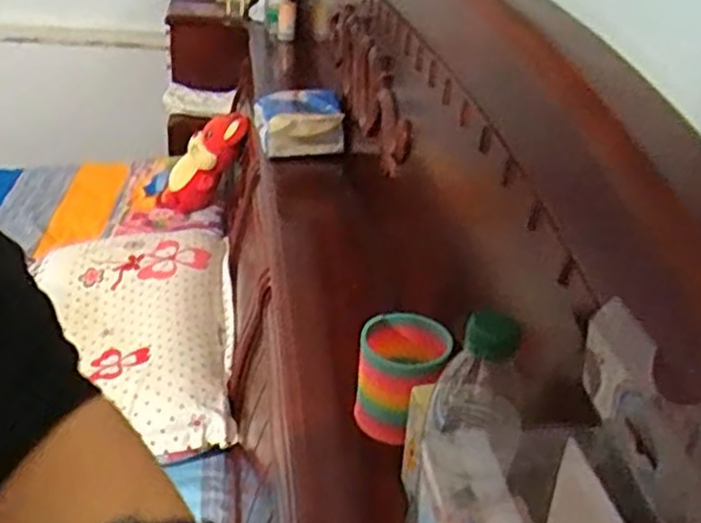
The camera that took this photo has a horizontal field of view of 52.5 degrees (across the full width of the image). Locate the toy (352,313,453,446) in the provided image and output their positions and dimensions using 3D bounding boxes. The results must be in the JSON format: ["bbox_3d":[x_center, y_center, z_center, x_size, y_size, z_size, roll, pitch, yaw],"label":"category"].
[{"bbox_3d":[0.046,0.107,0.660,0.081,0.085,0.085,13,31,11],"label":"toy"}]

